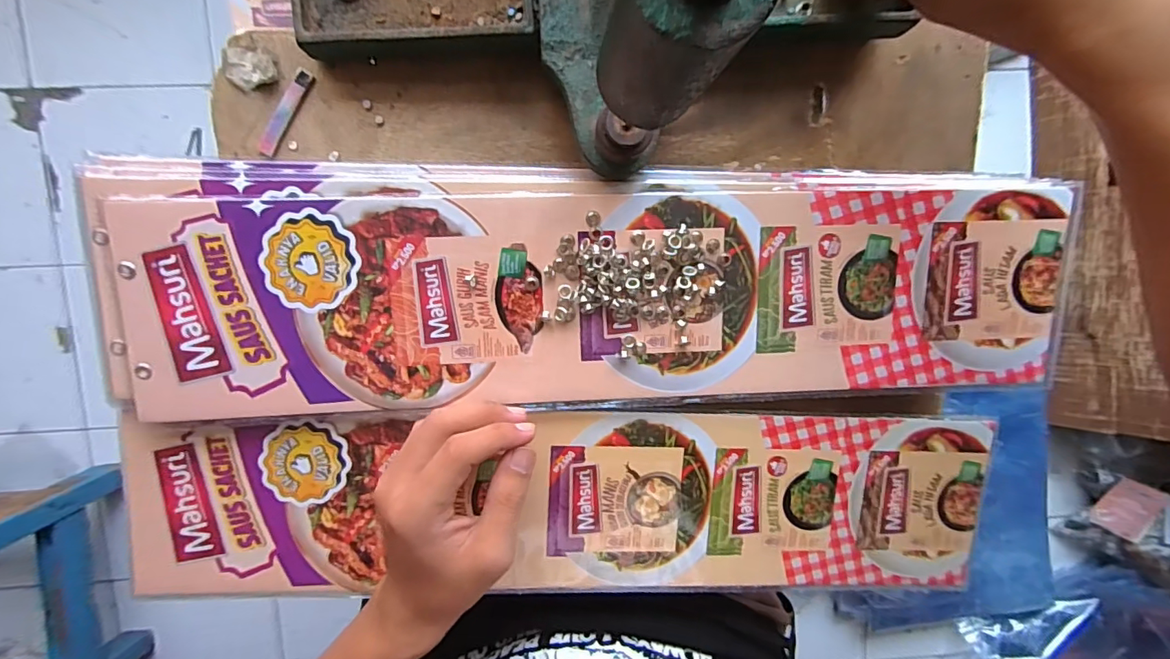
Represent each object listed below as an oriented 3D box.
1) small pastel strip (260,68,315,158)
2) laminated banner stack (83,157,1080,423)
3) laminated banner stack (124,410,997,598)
[{"bbox_3d":[-0.178,-0.129,0.305,0.010,0.004,0.055,29,94,-6],"label":"small pastel strip"},{"bbox_3d":[0.017,-0.026,0.317,0.567,0.031,0.146,-1,97,-3],"label":"laminated banner stack"},{"bbox_3d":[0.003,0.121,0.347,0.567,0.018,0.131,2,97,-6],"label":"laminated banner stack"}]

